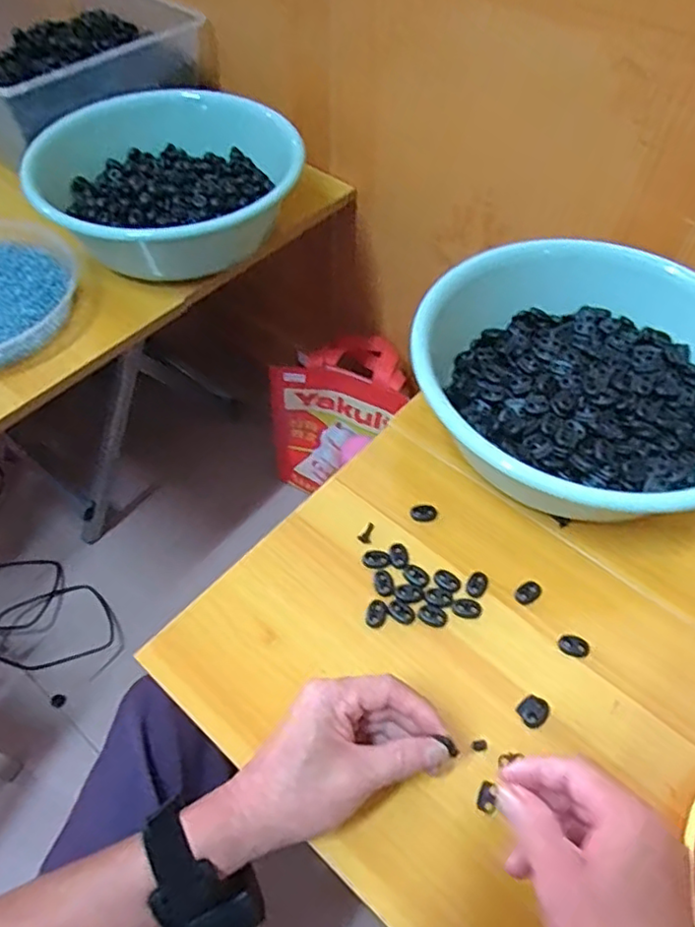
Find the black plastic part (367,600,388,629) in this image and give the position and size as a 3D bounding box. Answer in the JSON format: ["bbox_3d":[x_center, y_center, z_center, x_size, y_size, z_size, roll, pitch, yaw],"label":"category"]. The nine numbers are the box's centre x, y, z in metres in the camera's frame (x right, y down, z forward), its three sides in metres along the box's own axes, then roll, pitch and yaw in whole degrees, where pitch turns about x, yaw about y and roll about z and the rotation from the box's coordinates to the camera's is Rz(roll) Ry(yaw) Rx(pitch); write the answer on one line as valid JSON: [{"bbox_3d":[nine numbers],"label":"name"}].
[{"bbox_3d":[0.023,0.116,0.494,0.014,0.004,0.023,16,56,11],"label":"black plastic part"}]

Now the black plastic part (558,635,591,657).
[{"bbox_3d":[0.172,0.139,0.484,0.023,0.010,0.013,19,56,13],"label":"black plastic part"}]

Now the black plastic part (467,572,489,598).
[{"bbox_3d":[0.105,0.097,0.512,0.015,0.004,0.024,25,58,17],"label":"black plastic part"}]

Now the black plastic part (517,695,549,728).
[{"bbox_3d":[0.134,0.177,0.456,0.022,0.004,0.019,-33,61,-22],"label":"black plastic part"}]

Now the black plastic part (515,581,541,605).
[{"bbox_3d":[0.145,0.103,0.509,0.022,0.004,0.015,-30,60,-20],"label":"black plastic part"}]

